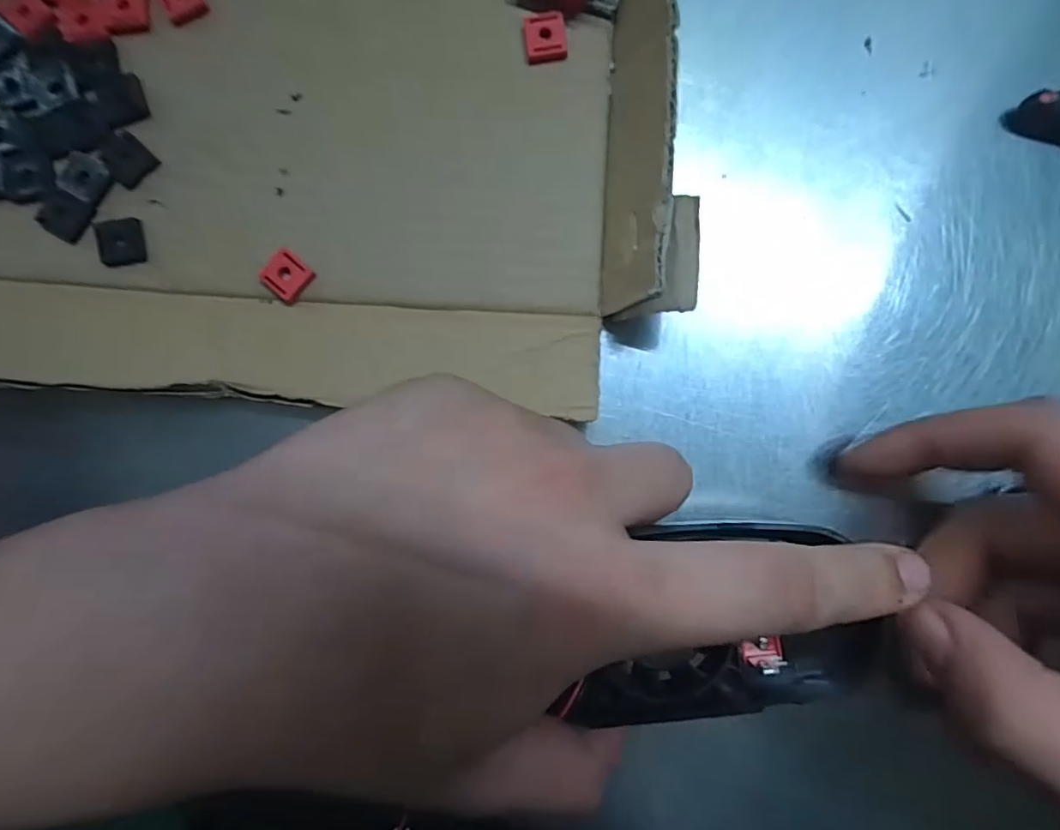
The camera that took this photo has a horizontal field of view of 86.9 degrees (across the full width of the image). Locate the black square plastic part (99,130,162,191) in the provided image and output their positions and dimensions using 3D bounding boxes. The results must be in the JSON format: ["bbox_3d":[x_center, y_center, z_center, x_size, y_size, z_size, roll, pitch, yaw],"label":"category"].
[{"bbox_3d":[-0.130,-0.082,0.179,0.016,0.004,0.014,44,90,2],"label":"black square plastic part"}]

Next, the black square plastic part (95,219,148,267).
[{"bbox_3d":[-0.130,-0.055,0.178,0.013,0.006,0.013,-11,89,1],"label":"black square plastic part"}]

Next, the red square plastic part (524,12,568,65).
[{"bbox_3d":[0.005,-0.122,0.180,0.013,0.004,0.014,-7,89,1],"label":"red square plastic part"}]

